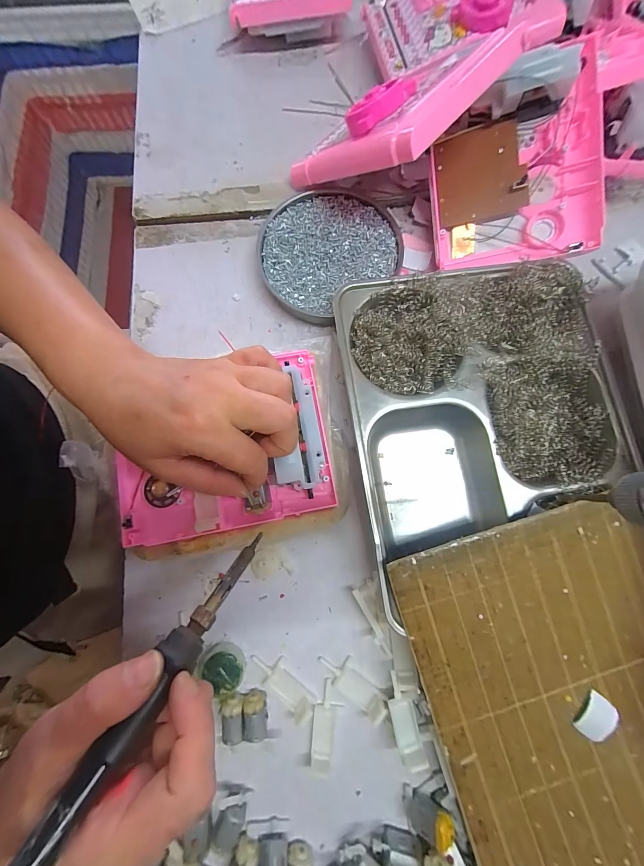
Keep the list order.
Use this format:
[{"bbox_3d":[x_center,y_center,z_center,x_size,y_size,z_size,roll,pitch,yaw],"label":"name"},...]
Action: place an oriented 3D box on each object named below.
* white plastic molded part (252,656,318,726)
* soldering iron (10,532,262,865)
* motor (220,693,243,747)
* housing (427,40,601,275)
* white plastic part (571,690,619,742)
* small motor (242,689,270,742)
[{"bbox_3d":[-0.031,0.198,0.258,0.021,0.015,0.056,-41,81,-6],"label":"white plastic molded part"},{"bbox_3d":[-0.087,0.134,0.154,0.015,0.025,0.199,30,49,6],"label":"soldering iron"},{"bbox_3d":[-0.068,0.219,0.252,0.017,0.018,0.035,-7,79,0],"label":"motor"},{"bbox_3d":[0.168,-0.225,0.285,0.129,0.031,0.143,-6,103,16],"label":"housing"},{"bbox_3d":[0.190,0.197,0.226,0.021,0.005,0.028,36,82,7],"label":"white plastic part"},{"bbox_3d":[-0.051,0.216,0.252,0.019,0.019,0.030,1,79,1],"label":"small motor"}]

